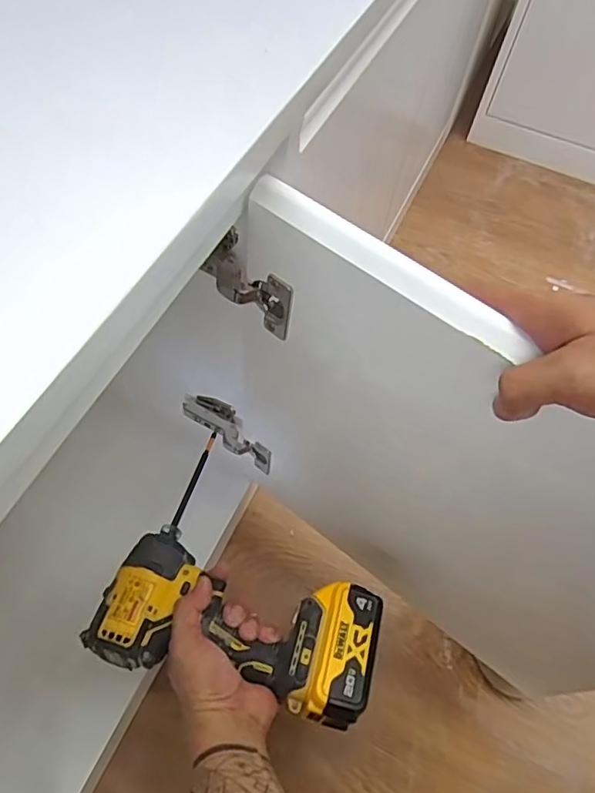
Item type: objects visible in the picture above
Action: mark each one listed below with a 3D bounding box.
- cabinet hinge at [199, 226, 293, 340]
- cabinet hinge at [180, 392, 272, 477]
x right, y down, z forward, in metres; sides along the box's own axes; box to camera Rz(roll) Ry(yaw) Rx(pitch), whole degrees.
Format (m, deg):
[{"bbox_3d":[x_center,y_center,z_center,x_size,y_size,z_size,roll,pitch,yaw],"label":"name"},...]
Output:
[{"bbox_3d":[-0.039,-0.079,0.430,0.031,0.060,0.077,-31,55,-20],"label":"cabinet hinge"},{"bbox_3d":[-0.081,0.039,0.659,0.127,0.043,0.031,38,61,11],"label":"cabinet hinge"}]

